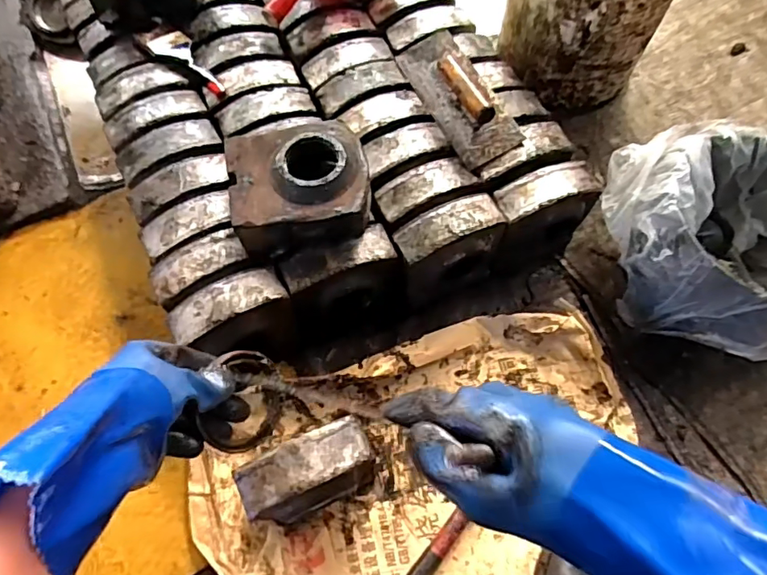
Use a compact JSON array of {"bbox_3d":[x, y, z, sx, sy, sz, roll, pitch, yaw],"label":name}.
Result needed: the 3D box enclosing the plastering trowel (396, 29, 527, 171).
[{"bbox_3d":[0.120,-0.325,0.823,0.098,0.071,0.266,-24,67,-10],"label":"plastering trowel"}]

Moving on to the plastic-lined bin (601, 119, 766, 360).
[{"bbox_3d":[0.545,-0.069,0.836,0.313,0.181,0.361,-12,65,-4],"label":"plastic-lined bin"}]

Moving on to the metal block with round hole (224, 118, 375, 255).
[{"bbox_3d":[-0.117,-0.144,0.732,0.188,0.085,0.165,-10,65,-4],"label":"metal block with round hole"}]

